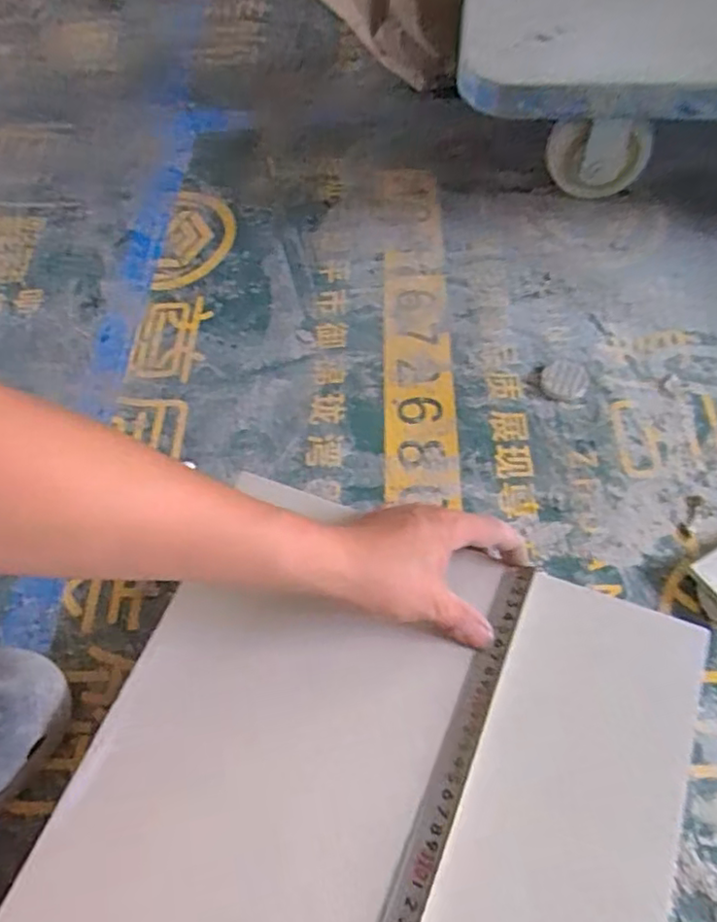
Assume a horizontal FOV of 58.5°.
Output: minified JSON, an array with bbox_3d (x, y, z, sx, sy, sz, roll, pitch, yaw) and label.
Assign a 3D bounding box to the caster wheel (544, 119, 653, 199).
[{"bbox_3d":[0.261,-0.329,0.707,0.106,0.108,0.031,10,60,11],"label":"caster wheel"}]

